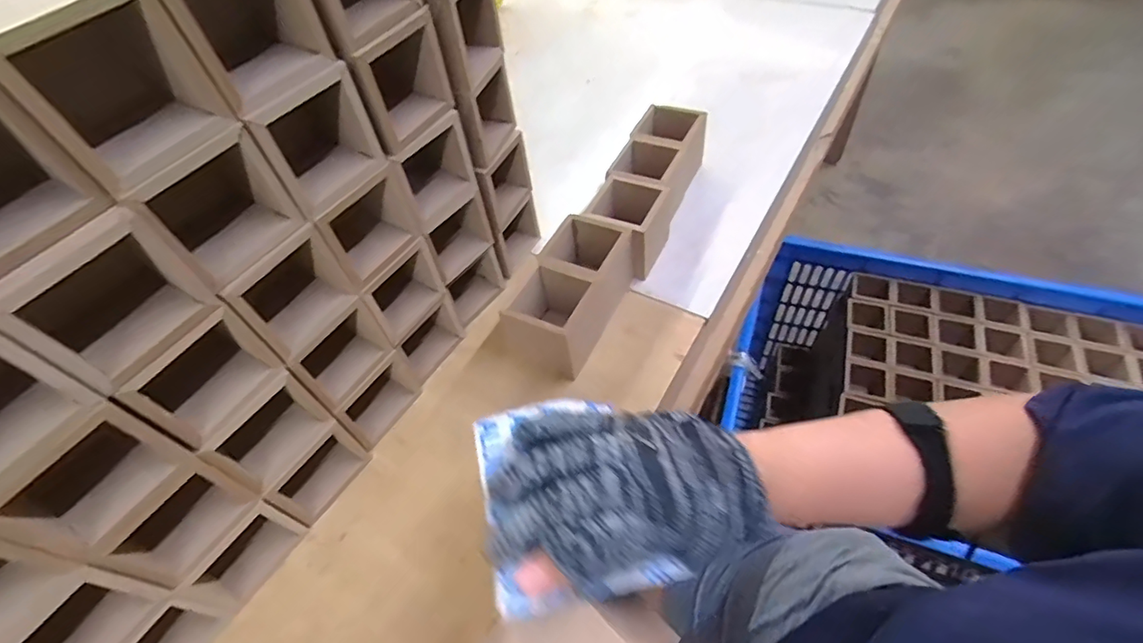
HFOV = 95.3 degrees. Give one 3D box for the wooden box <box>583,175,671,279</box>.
[{"bbox_3d":[0.047,-0.088,0.483,0.064,0.064,0.063,17,56,17],"label":"wooden box"}]

